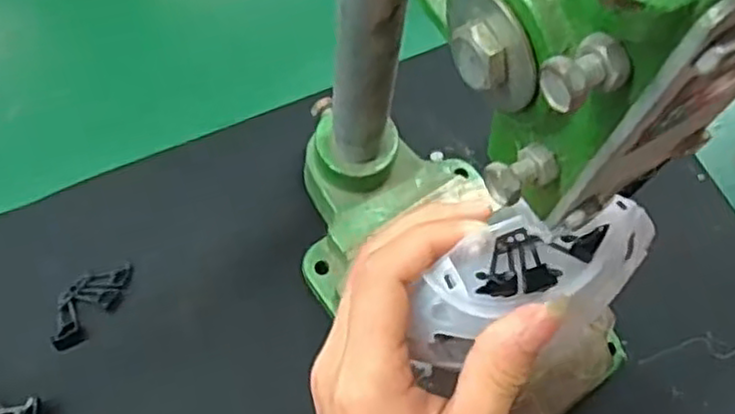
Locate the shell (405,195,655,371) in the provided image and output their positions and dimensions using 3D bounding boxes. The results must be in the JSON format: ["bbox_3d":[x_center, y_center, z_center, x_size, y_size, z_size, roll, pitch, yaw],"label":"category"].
[{"bbox_3d":[0.063,0.023,0.261,0.100,0.033,0.041,-19,68,-12],"label":"shell"}]

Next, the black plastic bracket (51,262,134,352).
[{"bbox_3d":[-0.148,0.048,0.376,0.025,0.008,0.054,35,68,11],"label":"black plastic bracket"}]

